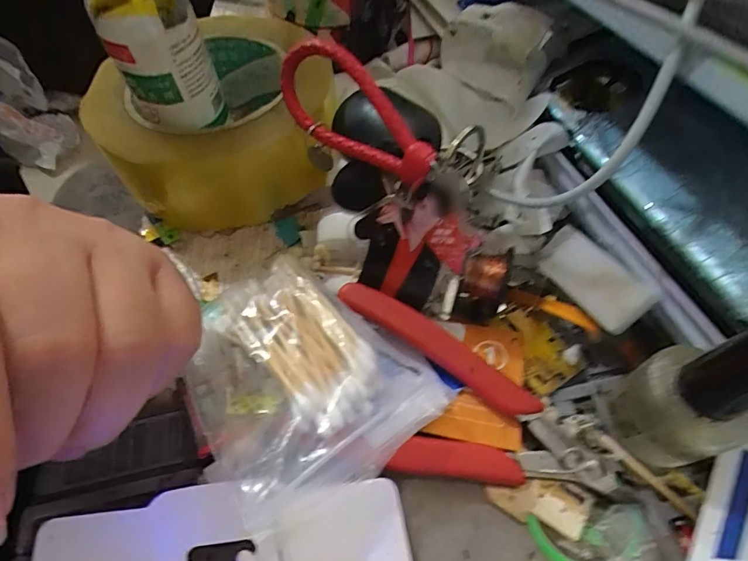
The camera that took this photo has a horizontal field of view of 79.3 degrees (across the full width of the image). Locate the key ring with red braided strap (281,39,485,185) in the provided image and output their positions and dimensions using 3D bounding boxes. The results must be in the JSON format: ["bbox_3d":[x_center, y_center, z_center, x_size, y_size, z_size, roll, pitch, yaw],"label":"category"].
[{"bbox_3d":[-0.008,-0.071,0.194,0.107,0.035,0.033,33,64,20],"label":"key ring with red braided strap"}]

